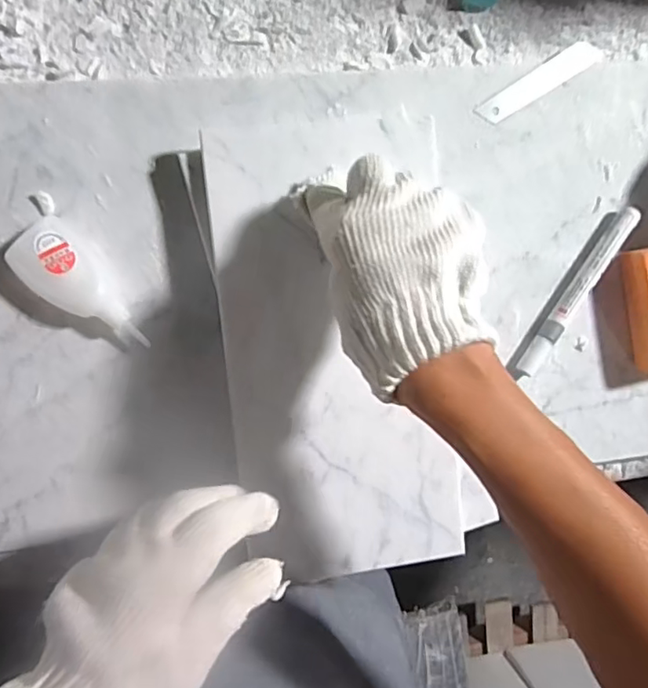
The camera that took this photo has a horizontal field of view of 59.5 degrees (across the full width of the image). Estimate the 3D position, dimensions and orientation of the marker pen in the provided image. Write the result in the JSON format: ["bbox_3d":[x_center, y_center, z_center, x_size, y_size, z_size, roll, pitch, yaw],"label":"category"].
[{"bbox_3d":[0.189,-0.040,0.422,0.015,0.020,0.145,35,91,-9],"label":"marker pen"}]

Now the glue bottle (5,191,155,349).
[{"bbox_3d":[-0.160,-0.040,0.365,0.044,0.024,0.108,-39,99,-2],"label":"glue bottle"}]

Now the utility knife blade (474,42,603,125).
[{"bbox_3d":[0.159,-0.195,0.420,0.112,0.006,0.021,-34,91,-13],"label":"utility knife blade"}]

